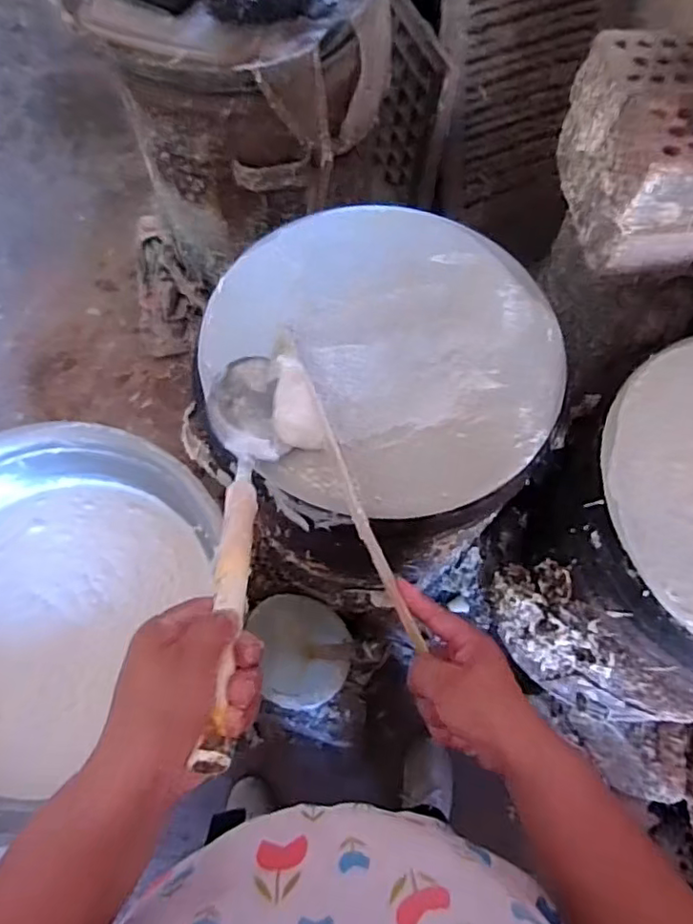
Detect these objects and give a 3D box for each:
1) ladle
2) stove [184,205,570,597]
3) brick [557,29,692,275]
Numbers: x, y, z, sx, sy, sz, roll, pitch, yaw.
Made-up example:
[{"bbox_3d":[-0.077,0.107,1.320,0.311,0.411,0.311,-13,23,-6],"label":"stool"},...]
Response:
[{"bbox_3d":[-0.082,0.036,0.440,0.068,0.065,0.348,-1,37,-2],"label":"ladle"},{"bbox_3d":[0.031,-0.022,0.805,0.360,0.486,0.396,1,68,-1],"label":"stove"},{"bbox_3d":[0.420,-0.372,0.720,0.248,0.172,0.244,-7,68,-4],"label":"brick"}]

